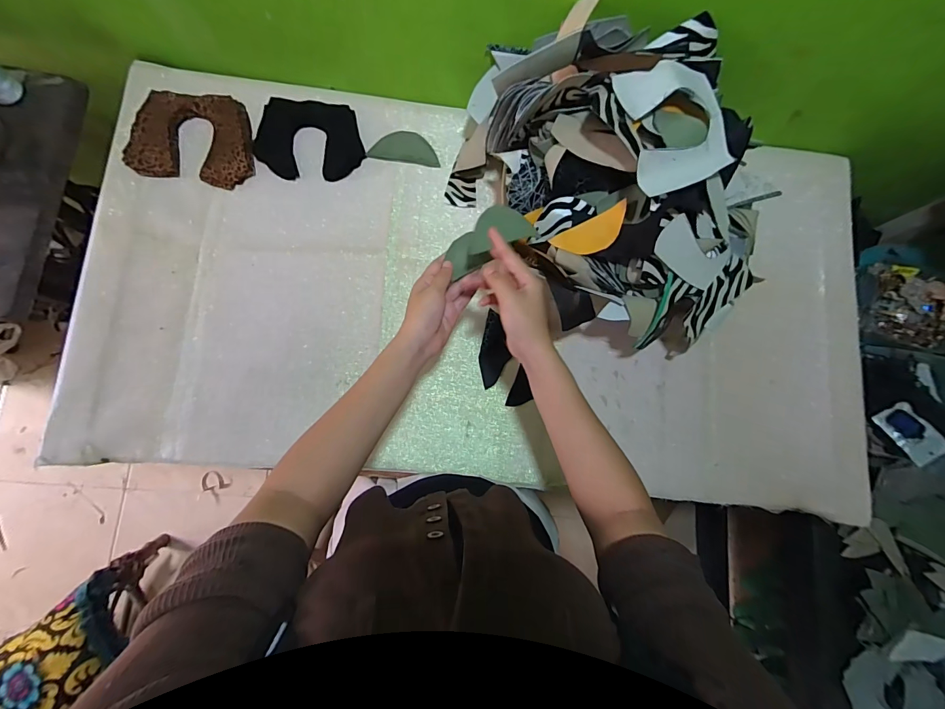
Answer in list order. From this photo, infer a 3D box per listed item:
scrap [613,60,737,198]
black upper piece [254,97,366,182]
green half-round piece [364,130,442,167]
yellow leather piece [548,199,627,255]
[{"bbox_3d":[0.230,-0.257,0.446,0.121,0.026,0.133,-17,83,-8],"label":"scrap"},{"bbox_3d":[-0.257,-0.341,0.638,0.160,0.006,0.124,1,88,-5],"label":"black upper piece"},{"bbox_3d":[-0.109,-0.336,0.650,0.108,0.004,0.052,6,82,-4],"label":"green half-round piece"},{"bbox_3d":[0.156,-0.154,0.519,0.098,0.011,0.041,-25,84,14],"label":"yellow leather piece"}]

